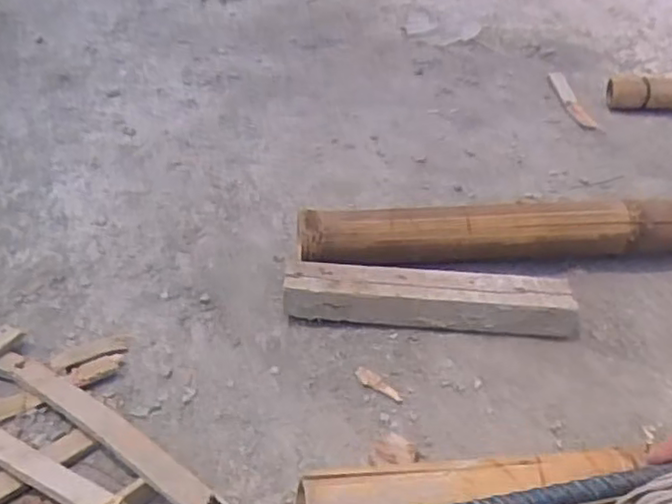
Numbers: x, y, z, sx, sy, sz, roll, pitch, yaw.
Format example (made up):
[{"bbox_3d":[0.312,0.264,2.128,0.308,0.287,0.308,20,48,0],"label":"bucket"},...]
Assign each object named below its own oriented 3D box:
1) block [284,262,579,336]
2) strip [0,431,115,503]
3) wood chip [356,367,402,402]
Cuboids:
[{"bbox_3d":[0.097,0.050,0.691,0.293,0.045,0.052,3,38,0],"label":"block"},{"bbox_3d":[-0.238,0.170,0.519,0.159,0.008,0.024,14,35,28],"label":"strip"},{"bbox_3d":[0.040,0.125,0.623,0.051,0.005,0.018,30,45,29],"label":"wood chip"}]

